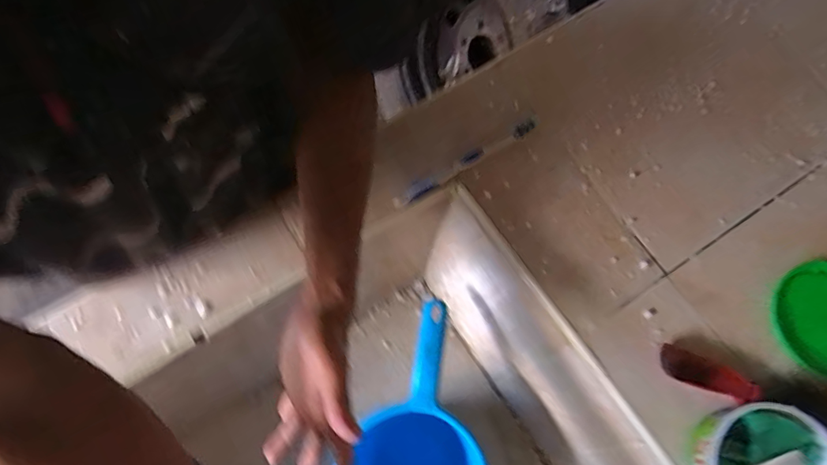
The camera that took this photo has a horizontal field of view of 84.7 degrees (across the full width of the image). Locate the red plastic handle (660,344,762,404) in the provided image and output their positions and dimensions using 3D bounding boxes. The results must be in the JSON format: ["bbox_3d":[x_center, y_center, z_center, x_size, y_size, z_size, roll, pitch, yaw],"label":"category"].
[{"bbox_3d":[0.273,0.134,0.423,0.080,0.021,0.028,26,75,8],"label":"red plastic handle"}]

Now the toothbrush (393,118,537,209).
[{"bbox_3d":[0.055,-0.075,0.487,0.172,0.015,0.016,-31,75,-9],"label":"toothbrush"}]

